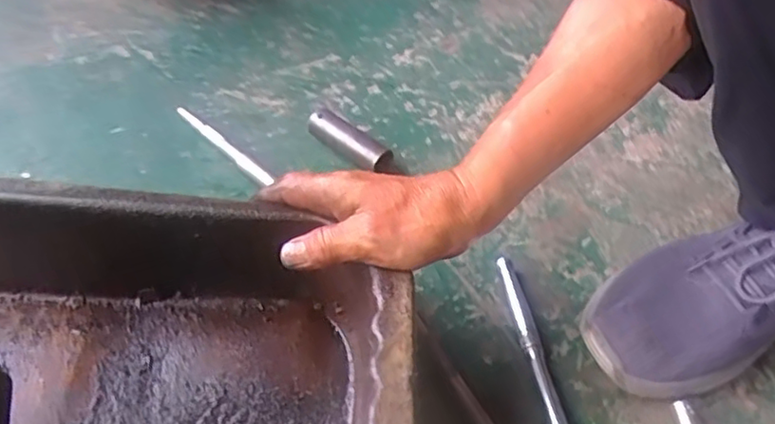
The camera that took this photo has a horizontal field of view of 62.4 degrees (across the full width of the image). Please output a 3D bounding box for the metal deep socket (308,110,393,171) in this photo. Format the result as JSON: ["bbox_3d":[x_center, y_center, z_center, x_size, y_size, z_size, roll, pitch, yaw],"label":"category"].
[{"bbox_3d":[-0.035,-0.062,0.570,0.085,0.029,0.021,35,54,24],"label":"metal deep socket"}]

